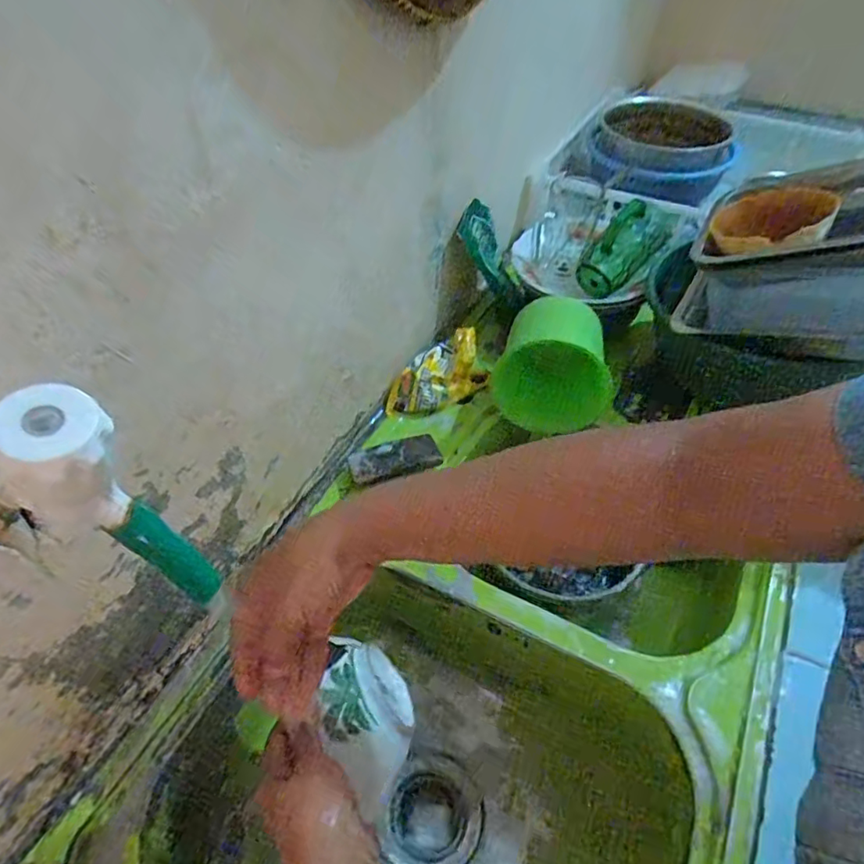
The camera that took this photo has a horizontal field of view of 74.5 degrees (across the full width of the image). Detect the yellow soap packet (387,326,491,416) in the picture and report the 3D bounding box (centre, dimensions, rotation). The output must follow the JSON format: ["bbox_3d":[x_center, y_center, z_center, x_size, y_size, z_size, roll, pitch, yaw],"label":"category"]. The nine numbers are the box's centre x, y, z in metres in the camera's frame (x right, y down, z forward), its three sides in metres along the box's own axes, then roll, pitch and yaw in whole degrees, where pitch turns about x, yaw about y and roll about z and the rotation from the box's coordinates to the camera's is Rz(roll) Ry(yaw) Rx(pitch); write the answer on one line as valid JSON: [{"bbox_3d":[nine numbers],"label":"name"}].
[{"bbox_3d":[0.009,-0.076,0.738,0.137,0.078,0.084,-7,49,-6],"label":"yellow soap packet"}]

